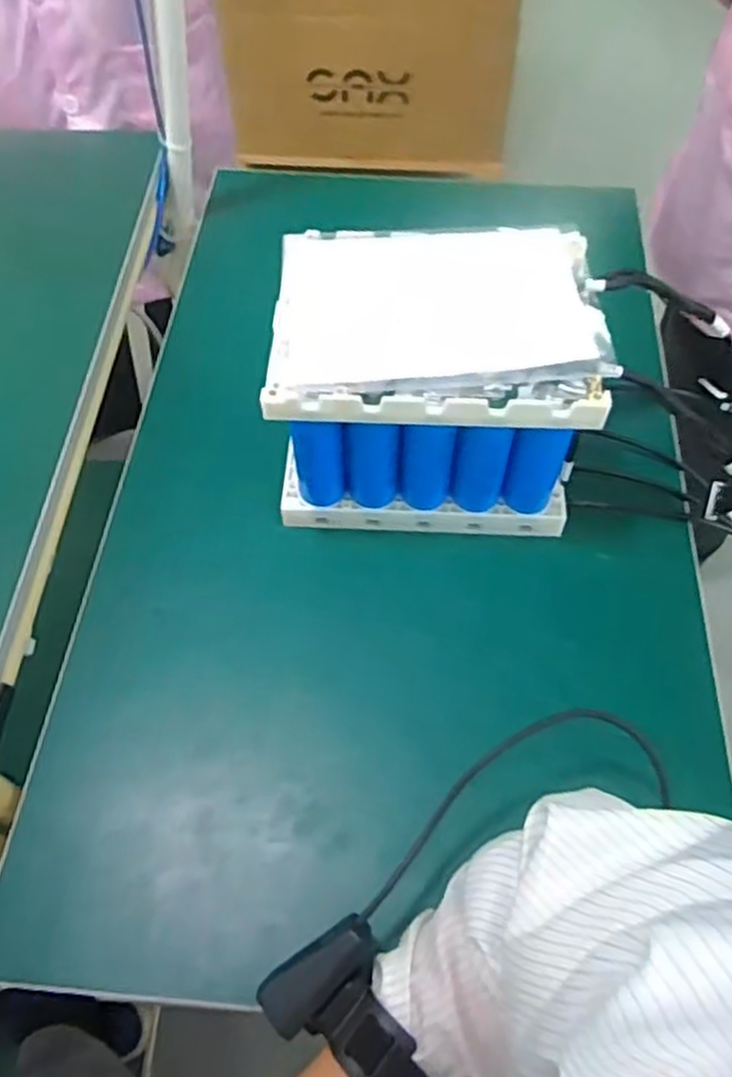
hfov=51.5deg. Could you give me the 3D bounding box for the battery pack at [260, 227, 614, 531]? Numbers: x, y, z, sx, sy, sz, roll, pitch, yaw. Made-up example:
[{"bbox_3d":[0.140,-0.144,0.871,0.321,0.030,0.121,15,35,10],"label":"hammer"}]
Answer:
[{"bbox_3d":[0.052,-0.116,0.622,0.228,0.185,0.170,2,58,2],"label":"battery pack"}]

